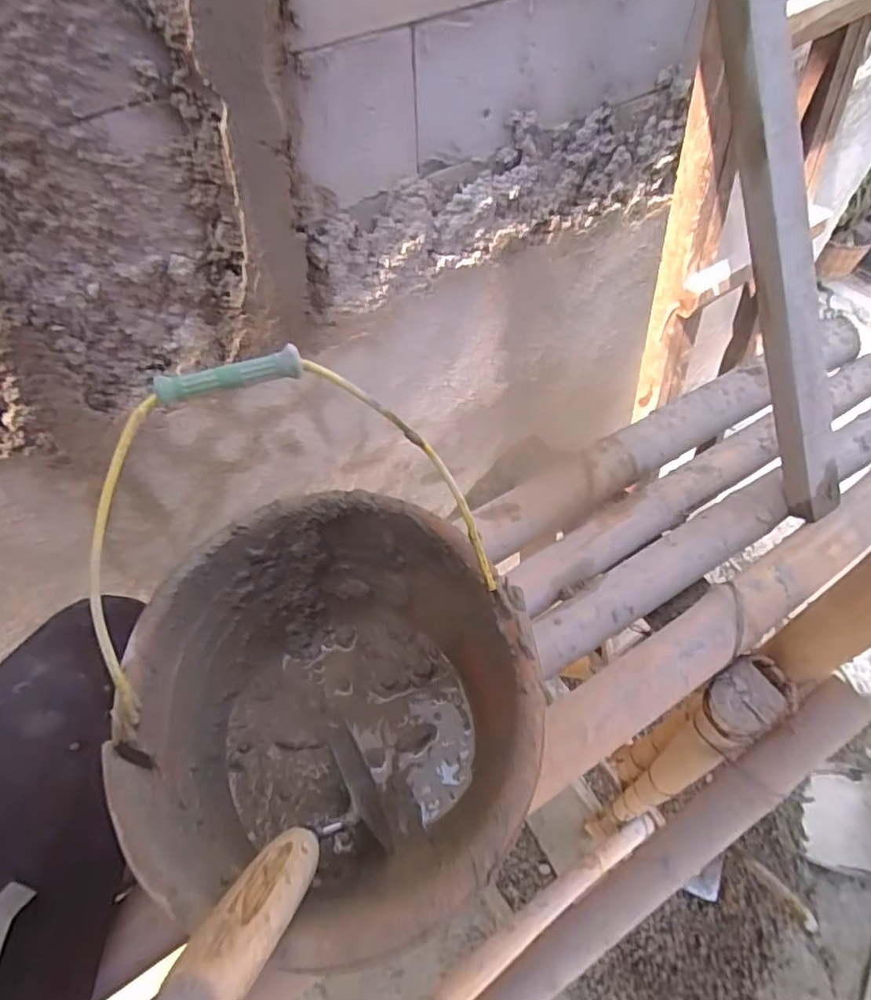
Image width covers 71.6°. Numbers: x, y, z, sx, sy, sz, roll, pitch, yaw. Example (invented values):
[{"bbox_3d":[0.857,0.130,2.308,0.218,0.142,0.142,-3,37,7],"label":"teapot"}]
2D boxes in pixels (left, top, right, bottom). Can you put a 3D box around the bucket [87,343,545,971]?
[{"bbox_3d":[-0.068,0.110,0.383,0.262,0.289,0.266,0,55,0],"label":"bucket"}]

